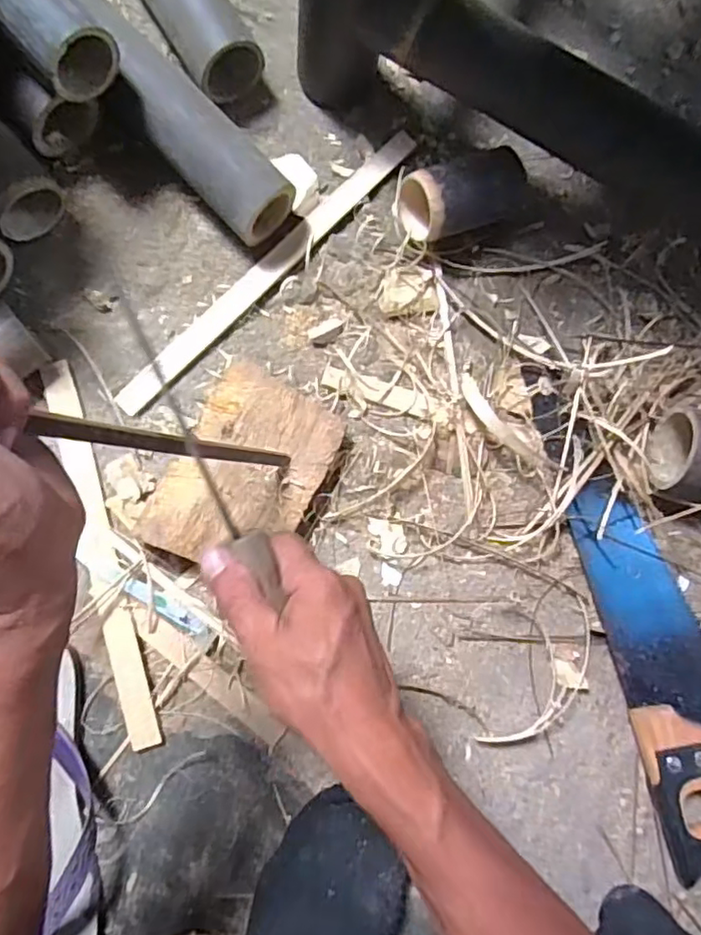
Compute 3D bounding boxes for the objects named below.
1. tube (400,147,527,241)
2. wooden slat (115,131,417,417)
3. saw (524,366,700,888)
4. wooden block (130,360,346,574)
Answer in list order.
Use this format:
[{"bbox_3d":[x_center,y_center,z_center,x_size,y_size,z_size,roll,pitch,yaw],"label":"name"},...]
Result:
[{"bbox_3d":[0.103,-0.249,0.569,0.114,0.056,0.063,-29,84,-21],"label":"tube"},{"bbox_3d":[-0.071,-0.183,0.572,0.025,0.011,0.363,43,80,1],"label":"wooden slat"},{"bbox_3d":[0.268,0.118,0.548,0.105,0.027,0.433,-13,83,-8],"label":"saw"},{"bbox_3d":[-0.082,0.011,0.522,0.123,0.054,0.169,25,80,-2],"label":"wooden block"}]

